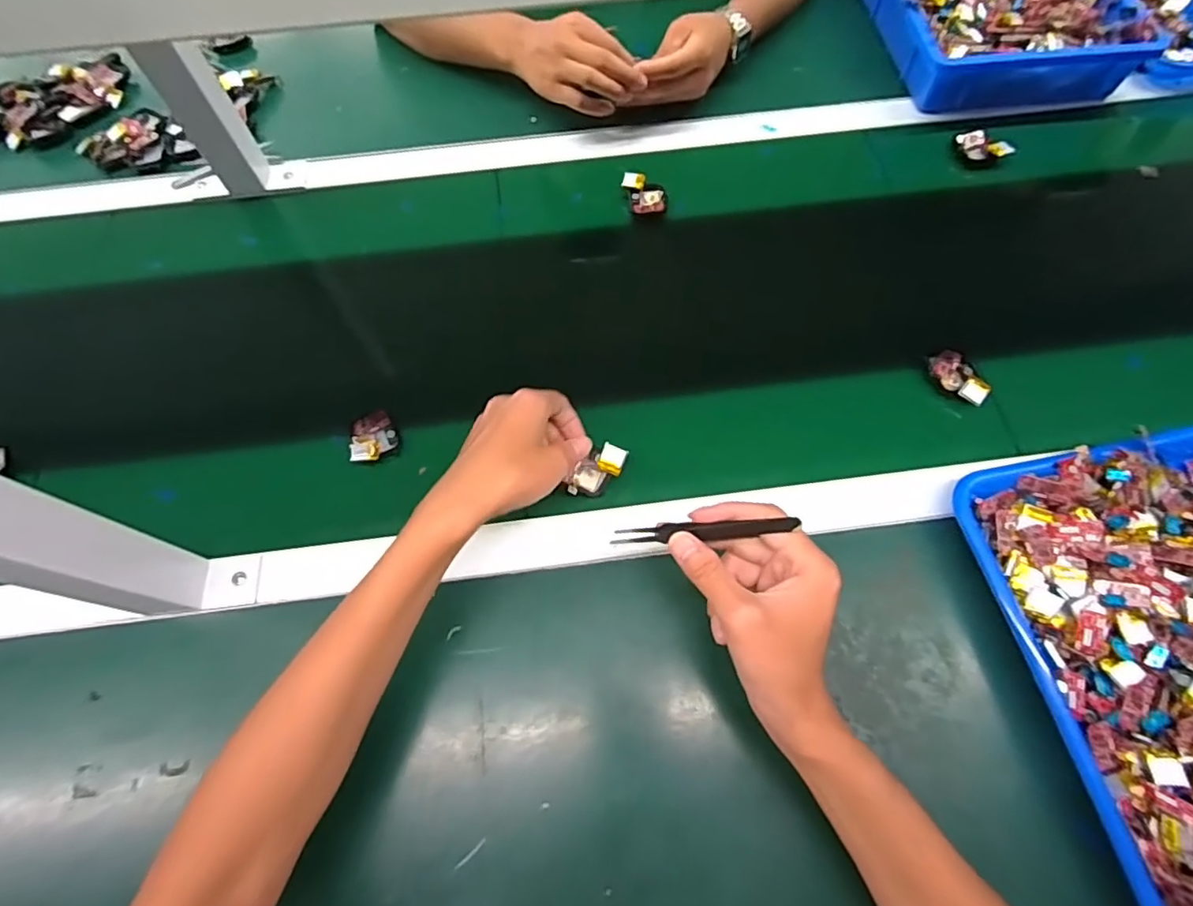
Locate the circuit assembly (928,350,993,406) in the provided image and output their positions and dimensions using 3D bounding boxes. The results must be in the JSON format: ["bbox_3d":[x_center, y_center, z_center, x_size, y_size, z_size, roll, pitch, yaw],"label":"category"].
[{"bbox_3d":[0.313,-0.064,0.504,0.032,0.016,0.055,-23,67,-9],"label":"circuit assembly"}]

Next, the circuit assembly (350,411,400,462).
[{"bbox_3d":[-0.187,-0.013,0.491,0.037,0.025,0.043,-17,66,-6],"label":"circuit assembly"}]

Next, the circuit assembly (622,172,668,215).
[{"bbox_3d":[0.051,-0.269,0.599,0.037,0.015,0.045,-16,66,-6],"label":"circuit assembly"}]

